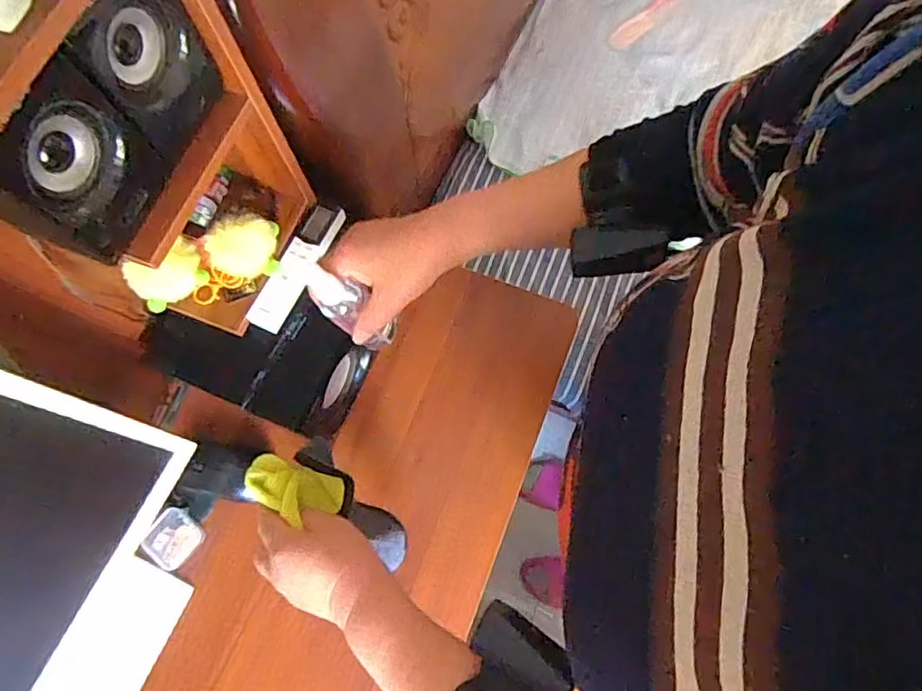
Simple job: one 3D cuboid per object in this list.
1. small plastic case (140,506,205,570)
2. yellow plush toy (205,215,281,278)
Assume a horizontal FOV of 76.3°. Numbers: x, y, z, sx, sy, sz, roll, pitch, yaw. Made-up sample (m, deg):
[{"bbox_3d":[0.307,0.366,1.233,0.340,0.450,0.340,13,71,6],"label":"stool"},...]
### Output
[{"bbox_3d":[-0.334,0.225,0.680,0.057,0.011,0.060,40,78,12],"label":"small plastic case"},{"bbox_3d":[-0.216,-0.099,0.584,0.059,0.037,0.055,-5,73,0],"label":"yellow plush toy"}]

